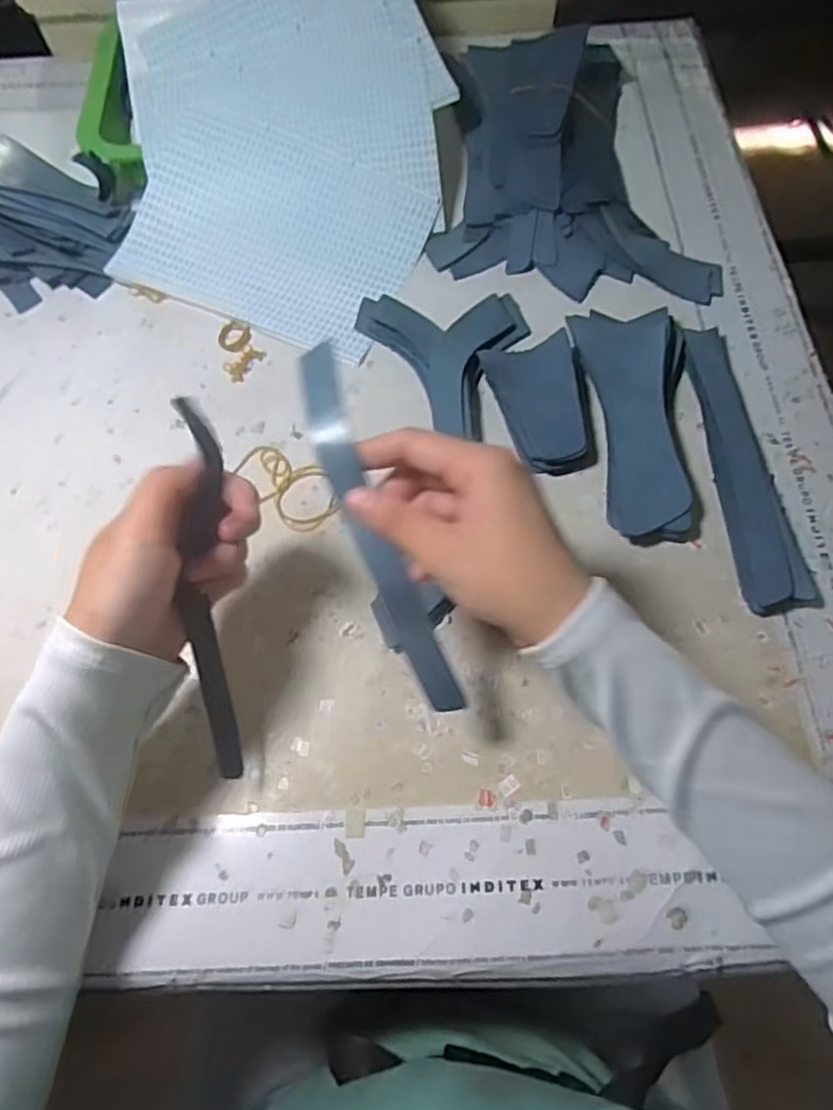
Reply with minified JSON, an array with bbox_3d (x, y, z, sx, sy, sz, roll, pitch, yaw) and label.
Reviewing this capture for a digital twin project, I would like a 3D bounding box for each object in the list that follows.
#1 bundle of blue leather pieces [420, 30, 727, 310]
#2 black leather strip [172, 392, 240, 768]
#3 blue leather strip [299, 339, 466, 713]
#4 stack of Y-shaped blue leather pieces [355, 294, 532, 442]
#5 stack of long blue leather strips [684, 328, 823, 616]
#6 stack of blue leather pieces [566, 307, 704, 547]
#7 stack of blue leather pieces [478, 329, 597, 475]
[{"bbox_3d":[0.121,-0.305,0.515,0.201,0.046,0.243,4,65,5],"label":"bundle of blue leather pieces"},{"bbox_3d":[-0.099,0.017,0.328,0.020,0.014,0.178,-1,95,2],"label":"black leather strip"},{"bbox_3d":[-0.019,-0.011,0.320,0.022,0.019,0.179,-22,93,-8],"label":"blue leather strip"},{"bbox_3d":[0.019,-0.130,0.459,0.112,0.014,0.148,-2,64,1],"label":"stack of Y-shaped blue leather pieces"},{"bbox_3d":[0.198,-0.059,0.417,0.037,0.013,0.191,-4,64,1],"label":"stack of long blue leather strips"},{"bbox_3d":[0.140,-0.085,0.427,0.067,0.018,0.161,-1,64,2],"label":"stack of blue leather pieces"},{"bbox_3d":[0.083,-0.096,0.437,0.059,0.018,0.091,-12,64,-3],"label":"stack of blue leather pieces"}]

